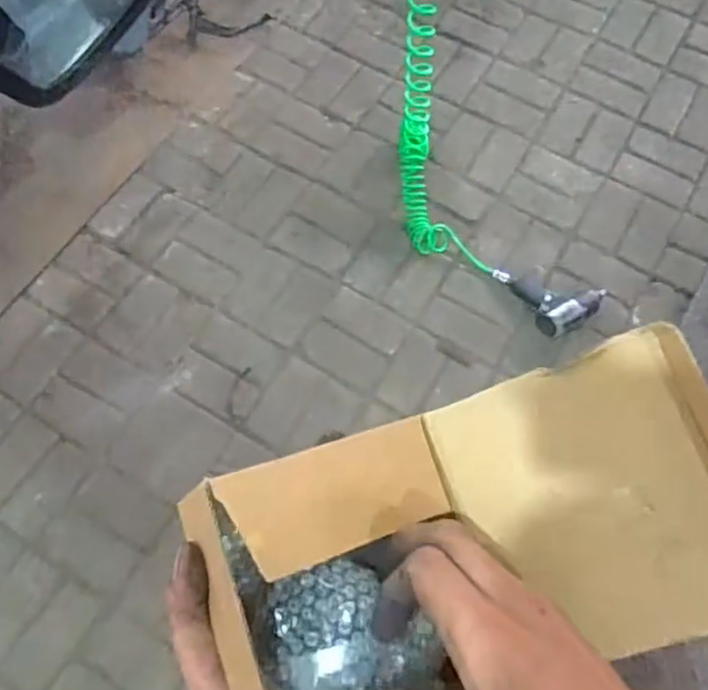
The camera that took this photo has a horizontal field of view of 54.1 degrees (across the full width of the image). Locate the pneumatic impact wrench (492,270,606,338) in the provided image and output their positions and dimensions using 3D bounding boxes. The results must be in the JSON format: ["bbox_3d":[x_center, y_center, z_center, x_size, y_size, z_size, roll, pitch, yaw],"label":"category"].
[{"bbox_3d":[0.469,-0.135,1.632,0.195,0.056,0.226,-28,69,-11],"label":"pneumatic impact wrench"}]

